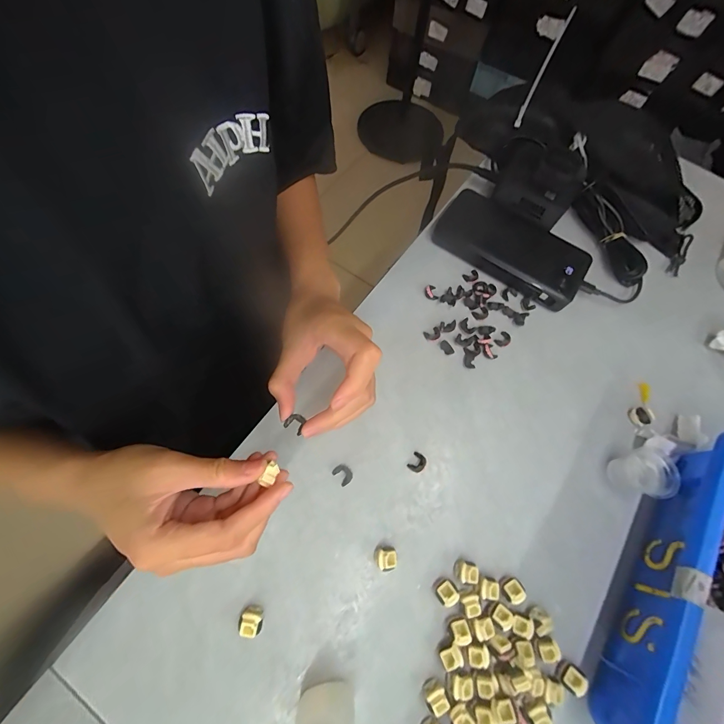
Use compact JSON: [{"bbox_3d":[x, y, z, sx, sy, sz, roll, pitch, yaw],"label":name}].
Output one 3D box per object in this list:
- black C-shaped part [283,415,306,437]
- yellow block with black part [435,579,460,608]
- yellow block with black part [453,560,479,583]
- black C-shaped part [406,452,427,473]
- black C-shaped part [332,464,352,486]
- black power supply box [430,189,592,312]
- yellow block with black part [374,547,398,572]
[{"bbox_3d":[-0.047,0.043,0.240,0.013,0.007,0.012,26,68,8],"label":"black C-shaped part"},{"bbox_3d":[0.063,0.173,0.255,0.016,0.013,0.014,-41,77,-18],"label":"yellow block with black part"},{"bbox_3d":[0.080,0.161,0.261,0.016,0.011,0.014,11,68,-1],"label":"yellow block with black part"},{"bbox_3d":[0.048,0.086,0.291,0.013,0.007,0.015,31,69,10],"label":"black C-shaped part"},{"bbox_3d":[-0.016,0.094,0.285,0.013,0.004,0.016,-39,77,-17],"label":"black C-shaped part"},{"bbox_3d":[0.158,-0.122,0.368,0.155,0.028,0.077,35,70,9],"label":"black power supply box"},{"bbox_3d":[0.018,0.151,0.262,0.017,0.014,0.016,-1,69,-5],"label":"yellow block with black part"}]

